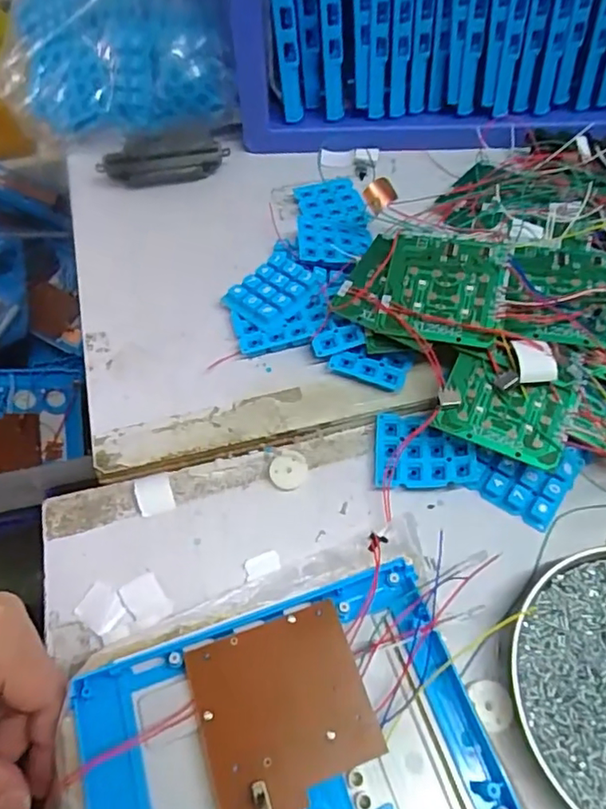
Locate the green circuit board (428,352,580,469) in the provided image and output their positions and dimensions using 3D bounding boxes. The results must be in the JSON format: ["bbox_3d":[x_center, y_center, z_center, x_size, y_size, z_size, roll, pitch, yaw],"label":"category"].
[{"bbox_3d":[0.118,0.003,0.338,0.070,0.007,0.050,20,72,15],"label":"green circuit board"}]

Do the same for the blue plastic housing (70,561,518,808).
[{"bbox_3d":[-0.004,0.155,0.243,0.162,0.021,0.131,-17,60,-8],"label":"blue plastic housing"}]

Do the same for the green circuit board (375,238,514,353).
[{"bbox_3d":[0.087,-0.072,0.362,0.071,0.005,0.066,11,80,19],"label":"green circuit board"}]

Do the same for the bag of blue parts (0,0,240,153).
[{"bbox_3d":[-0.171,-0.342,0.531,0.210,0.082,0.221,-6,58,-3],"label":"bag of blue parts"}]

